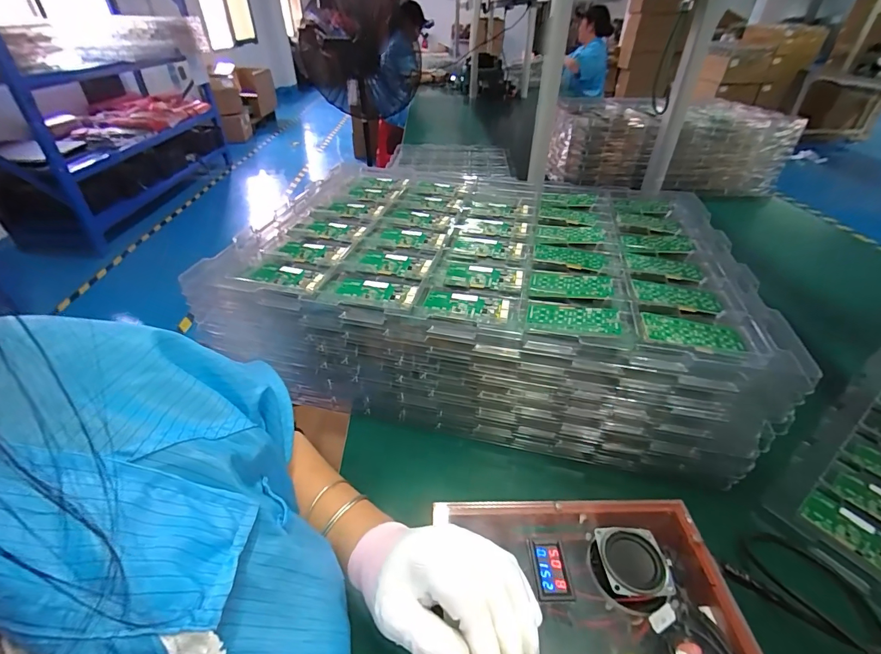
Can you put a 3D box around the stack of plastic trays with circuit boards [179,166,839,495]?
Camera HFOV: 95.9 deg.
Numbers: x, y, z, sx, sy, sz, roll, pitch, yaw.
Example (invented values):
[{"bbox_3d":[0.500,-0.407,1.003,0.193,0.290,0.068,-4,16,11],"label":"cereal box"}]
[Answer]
[{"bbox_3d":[0.073,-0.058,0.623,0.623,0.187,0.436,9,39,10],"label":"stack of plastic trays with circuit boards"}]

